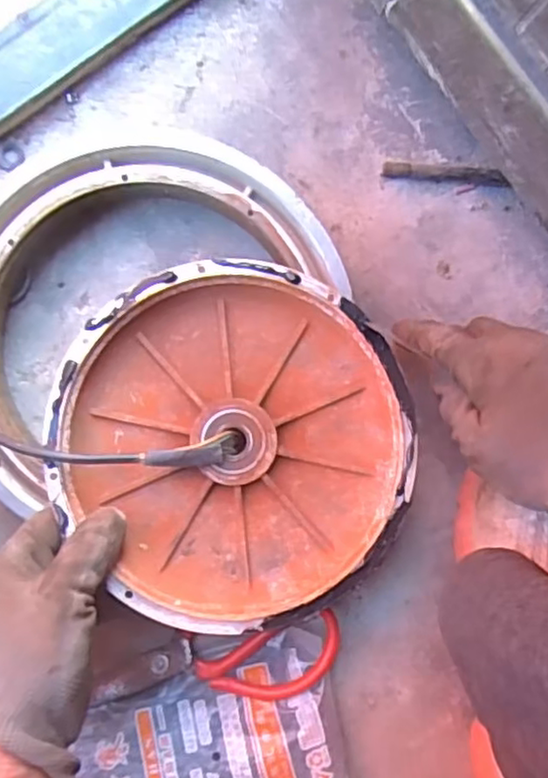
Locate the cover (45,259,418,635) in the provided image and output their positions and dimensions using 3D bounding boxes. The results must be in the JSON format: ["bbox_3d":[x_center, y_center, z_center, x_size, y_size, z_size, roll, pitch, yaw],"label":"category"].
[{"bbox_3d":[-0.024,0.029,0.399,0.201,0.043,0.208,-39,95,-2],"label":"cover"}]

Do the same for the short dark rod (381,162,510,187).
[{"bbox_3d":[0.123,-0.153,0.463,0.092,0.011,0.010,2,92,-5],"label":"short dark rod"}]

